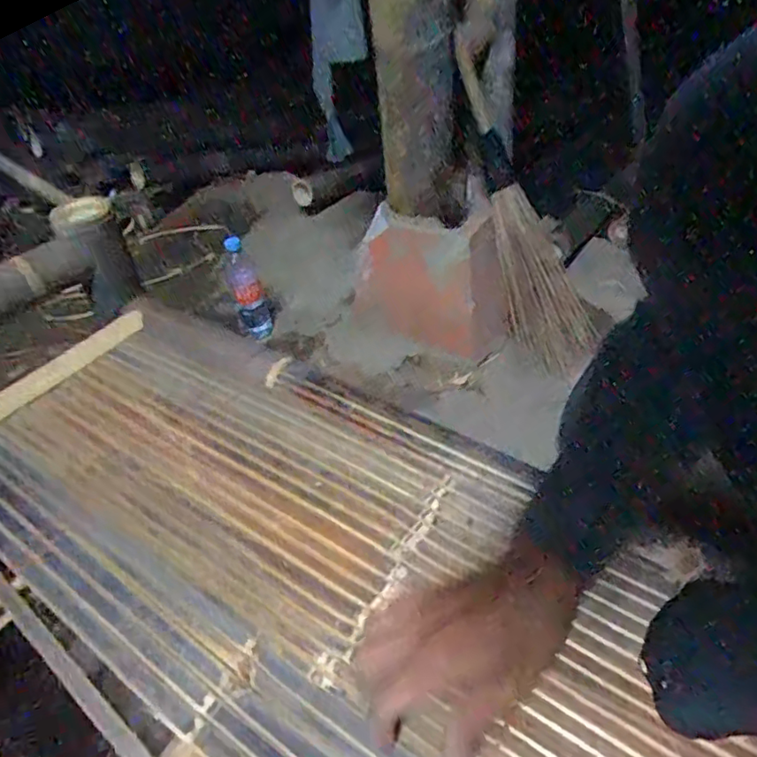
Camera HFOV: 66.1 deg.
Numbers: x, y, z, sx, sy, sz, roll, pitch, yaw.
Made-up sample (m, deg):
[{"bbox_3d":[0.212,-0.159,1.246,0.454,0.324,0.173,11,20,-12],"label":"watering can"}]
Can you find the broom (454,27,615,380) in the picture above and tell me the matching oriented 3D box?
[{"bbox_3d":[0.270,-0.303,1.116,0.156,0.595,0.103,-27,10,-23],"label":"broom"}]

